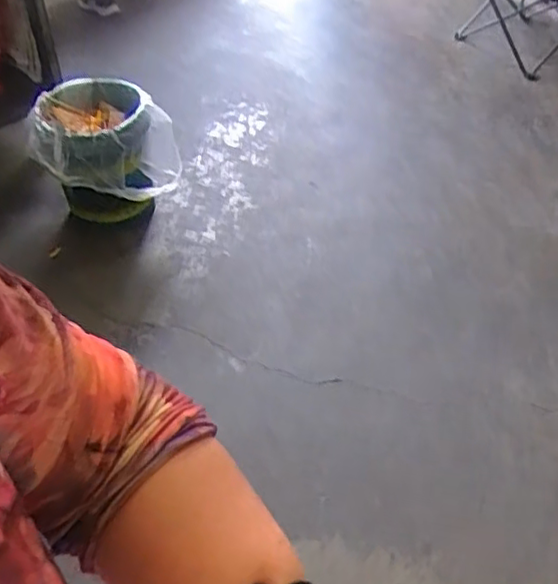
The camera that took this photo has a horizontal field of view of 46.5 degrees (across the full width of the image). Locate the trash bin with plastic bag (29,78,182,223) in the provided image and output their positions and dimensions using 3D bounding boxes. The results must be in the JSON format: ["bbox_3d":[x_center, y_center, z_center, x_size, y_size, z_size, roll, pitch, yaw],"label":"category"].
[{"bbox_3d":[-0.478,-0.387,1.865,0.362,0.357,0.353,-11,50,-9],"label":"trash bin with plastic bag"}]

